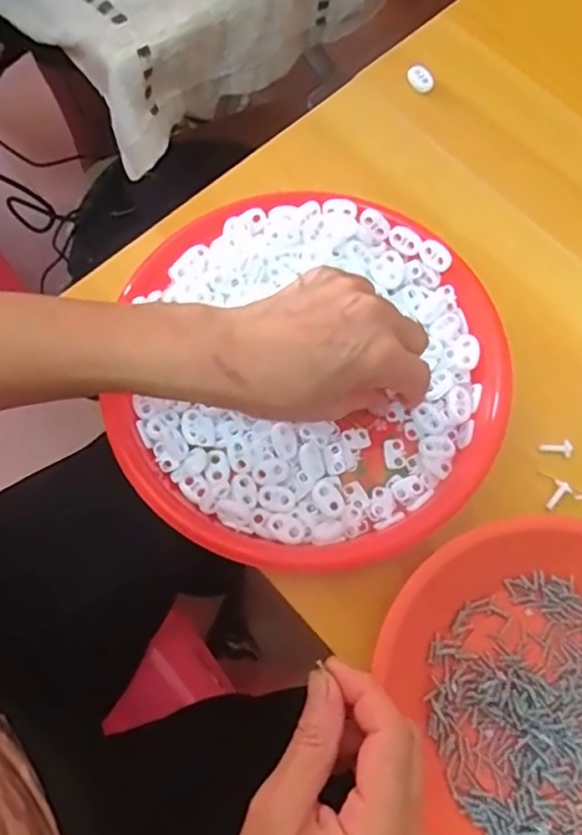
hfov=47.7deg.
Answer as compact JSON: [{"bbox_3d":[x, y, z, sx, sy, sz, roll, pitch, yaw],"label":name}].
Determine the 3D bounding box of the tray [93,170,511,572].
[{"bbox_3d":[0.010,-0.027,0.401,0.236,0.031,0.234,0,71,1],"label":"tray"}]

